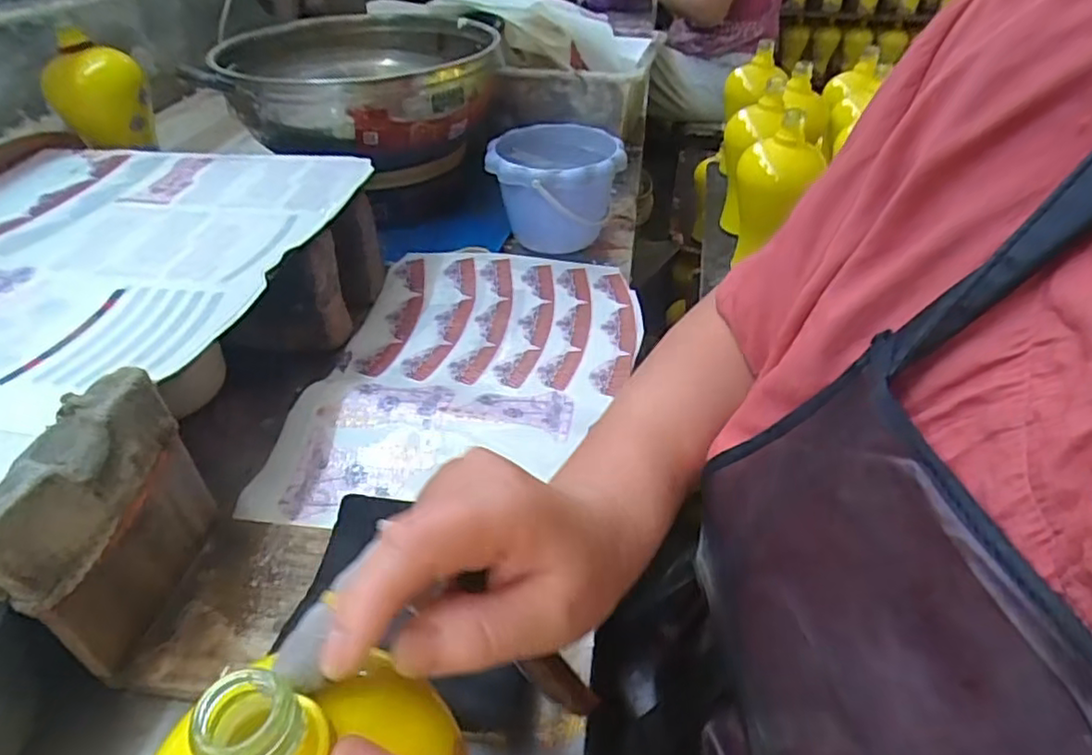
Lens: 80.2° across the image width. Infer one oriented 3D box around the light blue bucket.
[{"bbox_3d":[0.011,-0.225,0.791,0.154,0.114,0.156,0,40,0],"label":"light blue bucket"}]

